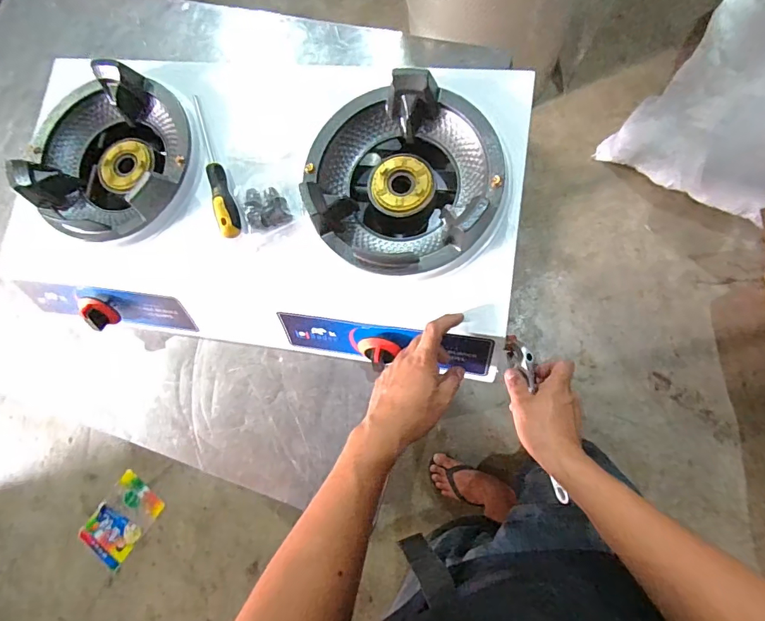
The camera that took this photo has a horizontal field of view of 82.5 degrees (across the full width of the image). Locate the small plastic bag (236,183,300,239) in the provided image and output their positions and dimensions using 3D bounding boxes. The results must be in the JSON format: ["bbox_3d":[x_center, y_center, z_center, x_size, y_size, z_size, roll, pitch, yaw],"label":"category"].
[{"bbox_3d":[-0.153,-0.137,0.563,0.065,0.026,0.072,-26,78,4],"label":"small plastic bag"}]

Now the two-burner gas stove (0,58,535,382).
[{"bbox_3d":[-0.164,-0.163,0.596,0.672,0.142,0.417,7,86,6],"label":"two-burner gas stove"}]

